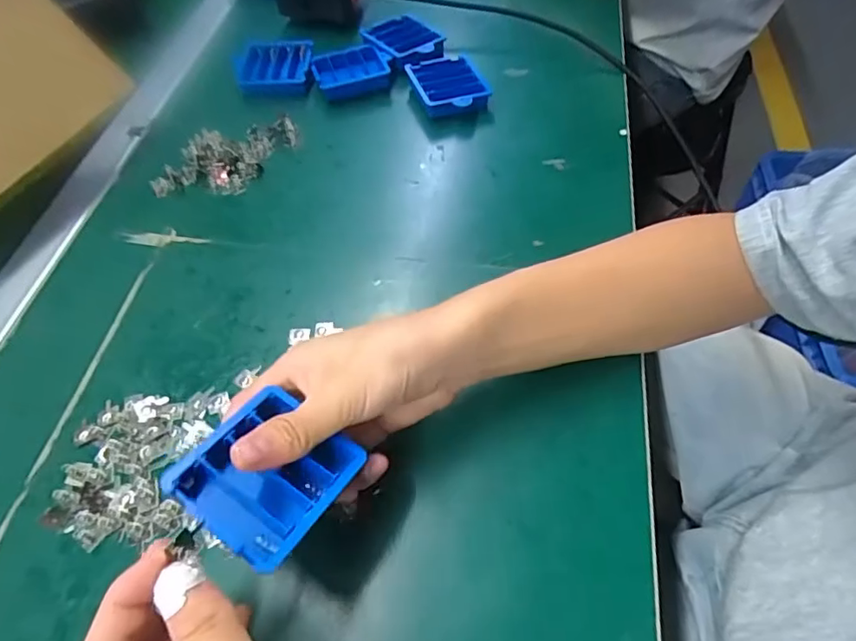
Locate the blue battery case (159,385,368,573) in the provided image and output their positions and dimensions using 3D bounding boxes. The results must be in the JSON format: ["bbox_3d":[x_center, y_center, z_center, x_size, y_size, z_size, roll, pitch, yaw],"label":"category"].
[{"bbox_3d":[-0.077,0.074,0.258,0.068,0.021,0.066,34,52,13],"label":"blue battery case"}]

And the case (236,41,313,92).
[{"bbox_3d":[-0.160,-0.266,0.560,0.075,0.014,0.072,-1,57,2],"label":"case"}]

